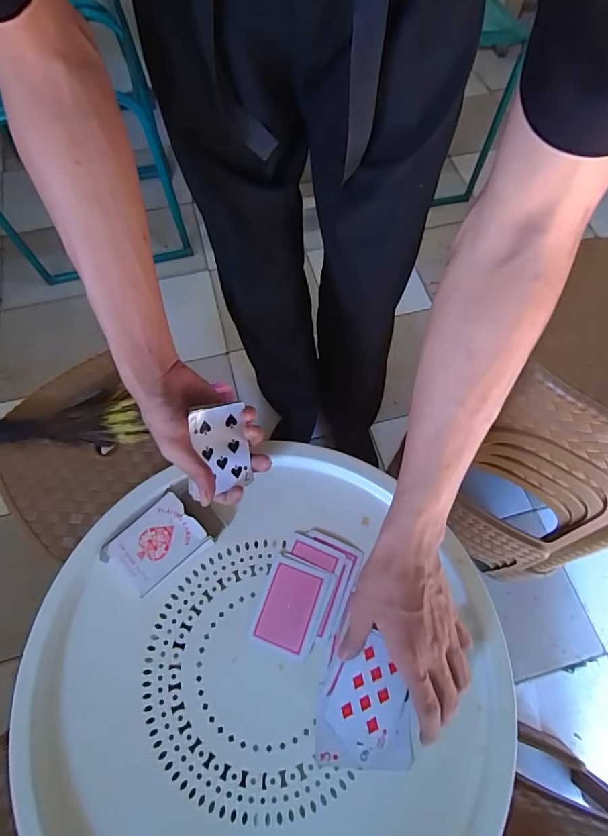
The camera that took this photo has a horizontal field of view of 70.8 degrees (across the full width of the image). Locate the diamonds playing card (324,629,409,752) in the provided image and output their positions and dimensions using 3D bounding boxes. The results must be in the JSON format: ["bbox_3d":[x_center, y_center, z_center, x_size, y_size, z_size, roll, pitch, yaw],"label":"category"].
[{"bbox_3d":[0.061,0.256,0.401,0.062,0.006,0.083,23,69,9],"label":"diamonds playing card"}]

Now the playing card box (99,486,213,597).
[{"bbox_3d":[-0.155,0.133,0.449,0.092,0.024,0.073,-41,73,-16],"label":"playing card box"}]

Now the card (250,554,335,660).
[{"bbox_3d":[-0.012,0.191,0.435,0.062,0.004,0.085,17,67,12],"label":"card"}]

